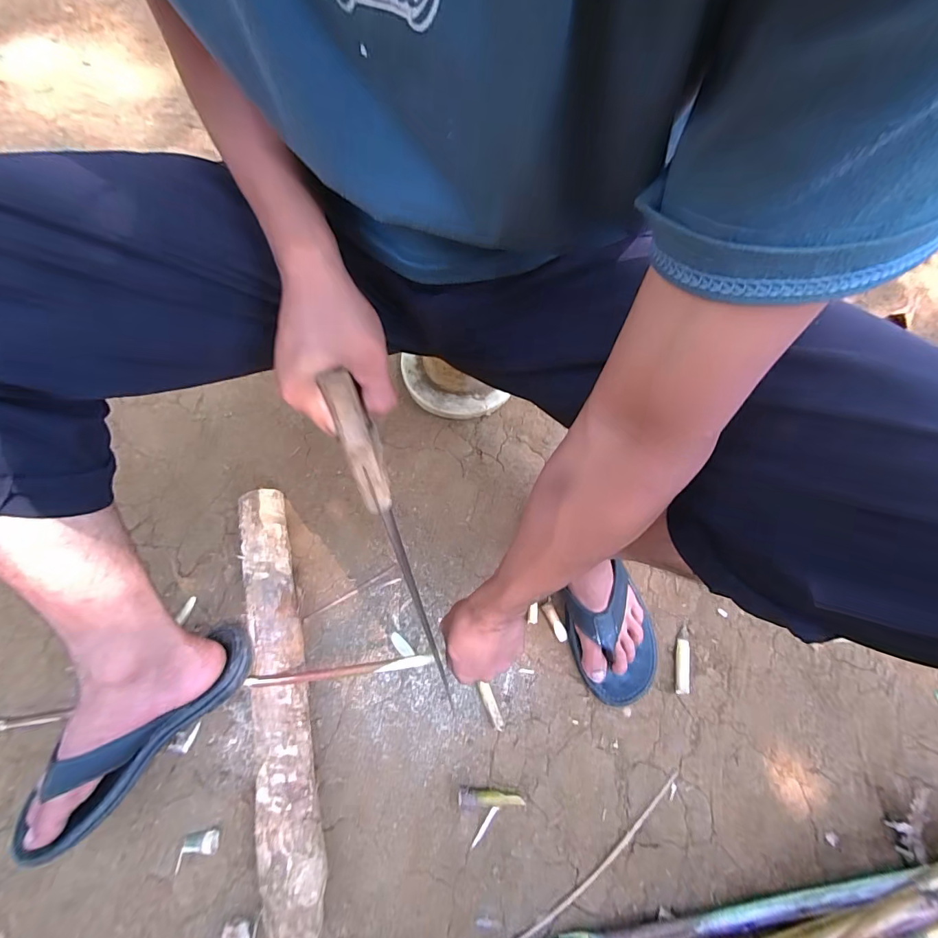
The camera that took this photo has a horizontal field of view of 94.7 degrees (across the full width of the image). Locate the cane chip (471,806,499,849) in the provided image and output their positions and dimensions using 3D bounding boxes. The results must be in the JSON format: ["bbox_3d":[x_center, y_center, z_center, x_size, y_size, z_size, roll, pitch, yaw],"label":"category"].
[{"bbox_3d":[0.019,0.426,0.514,0.009,0.004,0.050,33,74,10],"label":"cane chip"}]

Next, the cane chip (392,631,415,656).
[{"bbox_3d":[-0.089,0.233,0.573,0.039,0.004,0.014,40,68,19],"label":"cane chip"}]

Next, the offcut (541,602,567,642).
[{"bbox_3d":[0.117,0.208,0.587,0.014,0.007,0.057,-26,86,-10],"label":"offcut"}]

